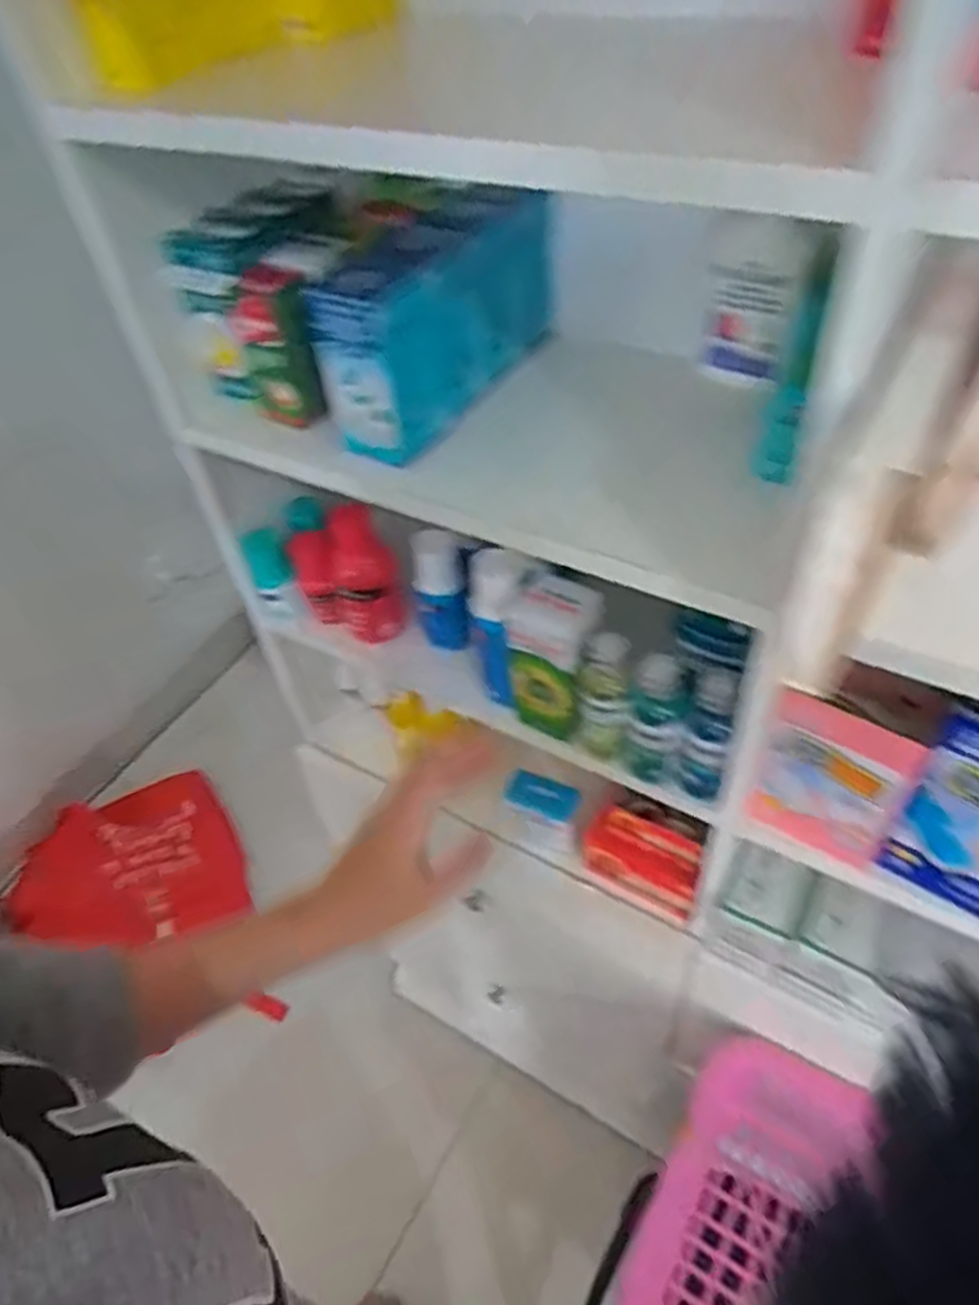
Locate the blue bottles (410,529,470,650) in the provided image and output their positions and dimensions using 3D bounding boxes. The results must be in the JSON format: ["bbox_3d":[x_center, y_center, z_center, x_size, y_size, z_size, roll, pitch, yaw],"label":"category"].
[{"bbox_3d":[-0.042,-0.054,0.702,0.040,0.116,0.028,-5,46,2],"label":"blue bottles"}]

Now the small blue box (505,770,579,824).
[{"bbox_3d":[0.052,0.143,0.786,0.075,0.038,0.012,19,15,21],"label":"small blue box"}]

